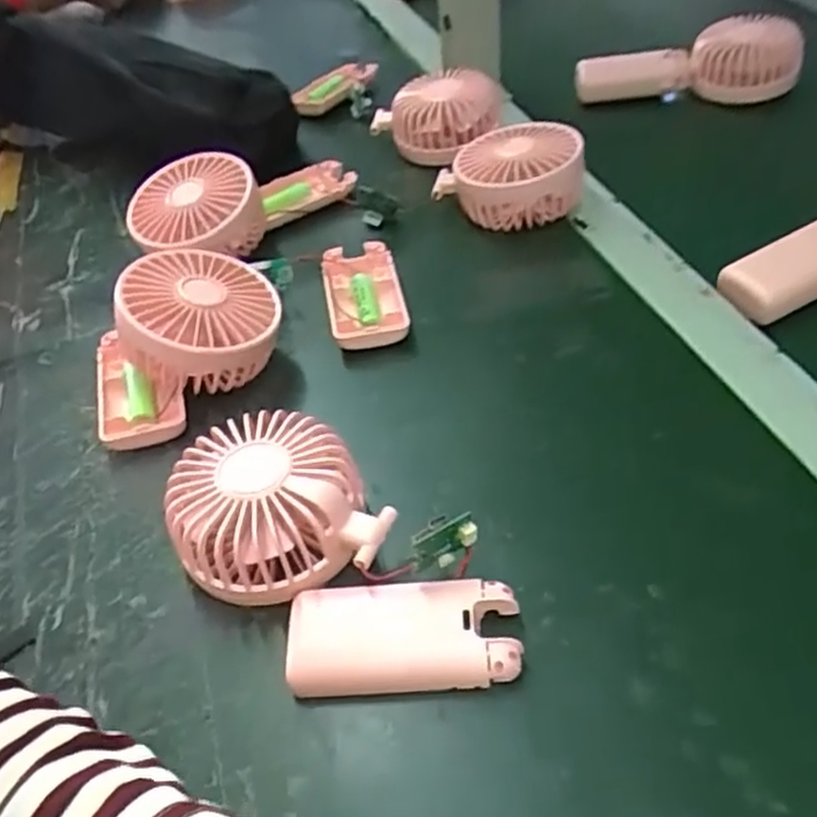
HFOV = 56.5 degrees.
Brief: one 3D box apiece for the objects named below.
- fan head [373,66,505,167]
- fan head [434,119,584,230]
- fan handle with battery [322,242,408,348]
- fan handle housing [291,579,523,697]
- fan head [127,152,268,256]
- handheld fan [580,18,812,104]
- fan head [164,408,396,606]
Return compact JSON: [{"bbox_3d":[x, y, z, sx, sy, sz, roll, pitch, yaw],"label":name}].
[{"bbox_3d":[0.028,-0.243,0.625,0.084,0.046,0.090,-32,50,-22],"label":"fan head"},{"bbox_3d":[0.072,-0.168,0.545,0.099,0.048,0.076,29,56,30],"label":"fan head"},{"bbox_3d":[-0.029,-0.073,0.483,0.047,0.023,0.091,-11,46,-3],"label":"fan handle with battery"},{"bbox_3d":[-0.002,0.095,0.316,0.094,0.018,0.043,-4,46,4],"label":"fan handle housing"},{"bbox_3d":[-0.143,-0.131,0.523,0.092,0.051,0.092,-5,61,9],"label":"fan head"},{"bbox_3d":[0.248,-0.309,0.677,0.188,0.044,0.070,2,47,10],"label":"handheld fan"},{"bbox_3d":[-0.062,0.046,0.350,0.092,0.047,0.087,-19,47,-11],"label":"fan head"}]

